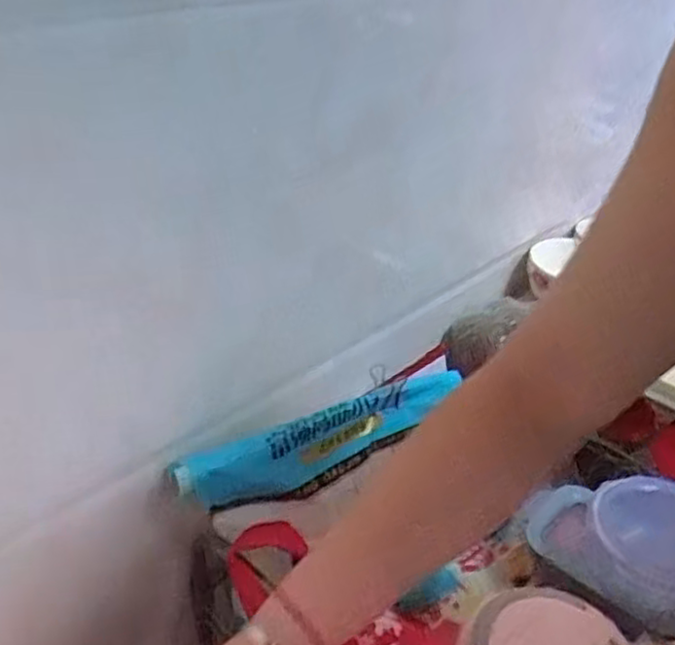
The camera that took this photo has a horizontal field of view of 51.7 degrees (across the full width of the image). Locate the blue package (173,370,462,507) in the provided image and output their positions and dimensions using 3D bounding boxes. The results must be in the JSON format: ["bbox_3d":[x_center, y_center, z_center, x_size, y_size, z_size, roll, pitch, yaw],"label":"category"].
[{"bbox_3d":[-0.004,0.087,0.550,0.250,0.042,0.029,-16,39,-28],"label":"blue package"}]

